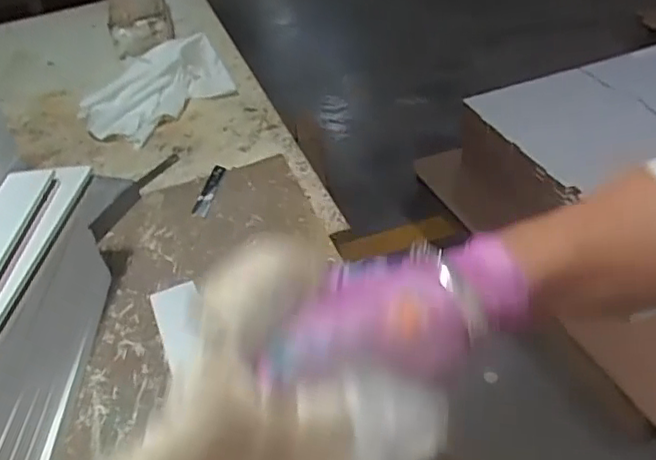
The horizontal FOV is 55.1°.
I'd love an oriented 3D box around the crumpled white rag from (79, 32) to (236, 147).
[{"bbox_3d":[-0.268,-0.214,0.932,0.145,0.079,0.200,22,46,32],"label":"crumpled white rag"}]

